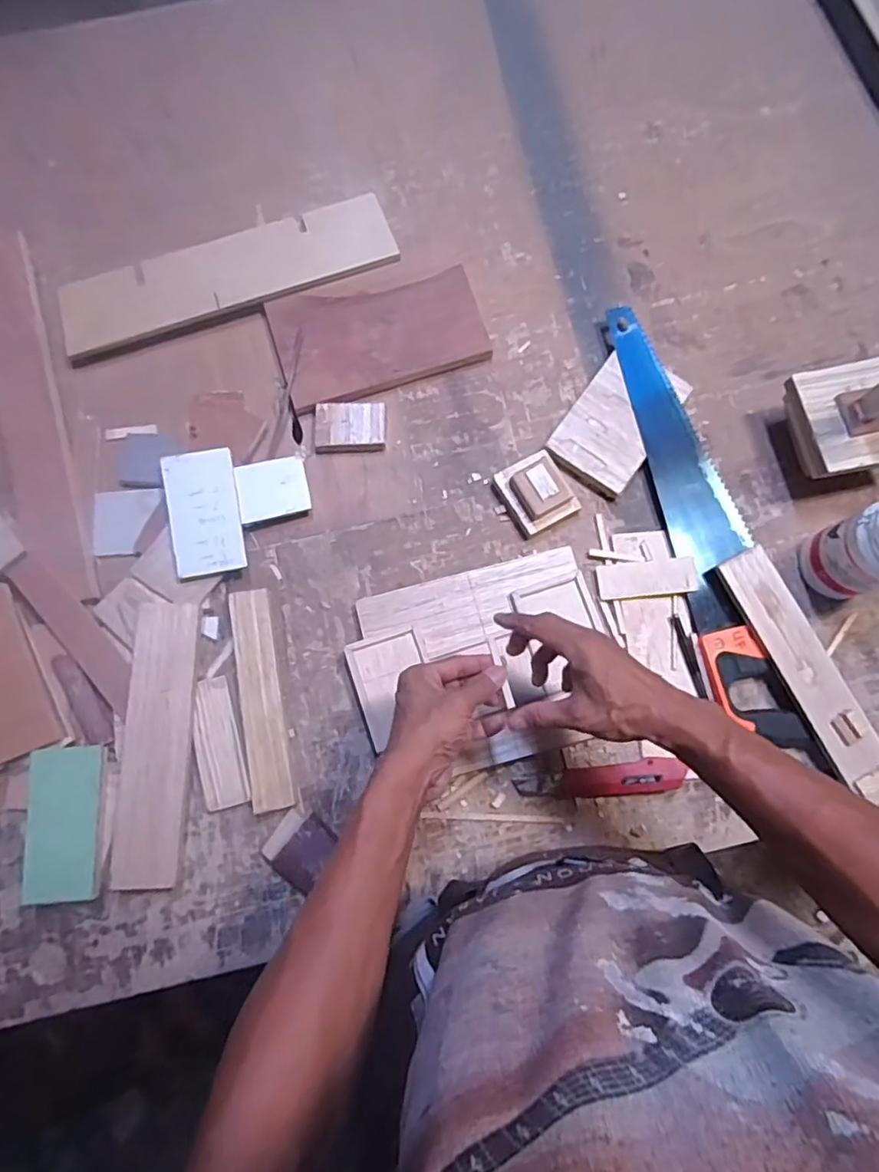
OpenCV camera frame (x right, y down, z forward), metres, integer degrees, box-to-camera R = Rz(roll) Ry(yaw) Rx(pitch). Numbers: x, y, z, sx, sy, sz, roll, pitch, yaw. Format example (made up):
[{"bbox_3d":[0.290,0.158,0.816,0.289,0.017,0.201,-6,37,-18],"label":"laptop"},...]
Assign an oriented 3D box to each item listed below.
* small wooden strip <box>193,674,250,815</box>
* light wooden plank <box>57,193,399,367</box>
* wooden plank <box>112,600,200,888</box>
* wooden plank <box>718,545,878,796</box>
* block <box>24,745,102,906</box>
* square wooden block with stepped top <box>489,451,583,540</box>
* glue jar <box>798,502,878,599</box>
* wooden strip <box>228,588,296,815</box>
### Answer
[{"bbox_3d":[-0.228,0.161,0.620,0.044,0.008,0.129,-16,80,-3],"label":"small wooden strip"},{"bbox_3d":[-0.257,-0.380,0.733,0.399,0.022,0.107,-19,80,-4],"label":"light wooden plank"},{"bbox_3d":[-0.285,0.154,0.604,0.065,0.014,0.272,2,79,-8],"label":"wooden plank"},{"bbox_3d":[0.379,0.089,0.630,0.055,0.036,0.269,-25,80,-5],"label":"wooden plank"},{"bbox_3d":[-0.363,0.229,0.583,0.067,0.008,0.140,-3,77,-10],"label":"block"},{"bbox_3d":[0.109,-0.105,0.671,0.074,0.042,0.080,-27,80,-5],"label":"square wooden block with stepped top"},{"bbox_3d":[0.433,-0.034,0.605,0.067,0.134,0.078,-16,80,-3],"label":"glue jar"},{"bbox_3d":[-0.187,0.114,0.626,0.042,0.015,0.223,-11,79,-2],"label":"wooden strip"}]

